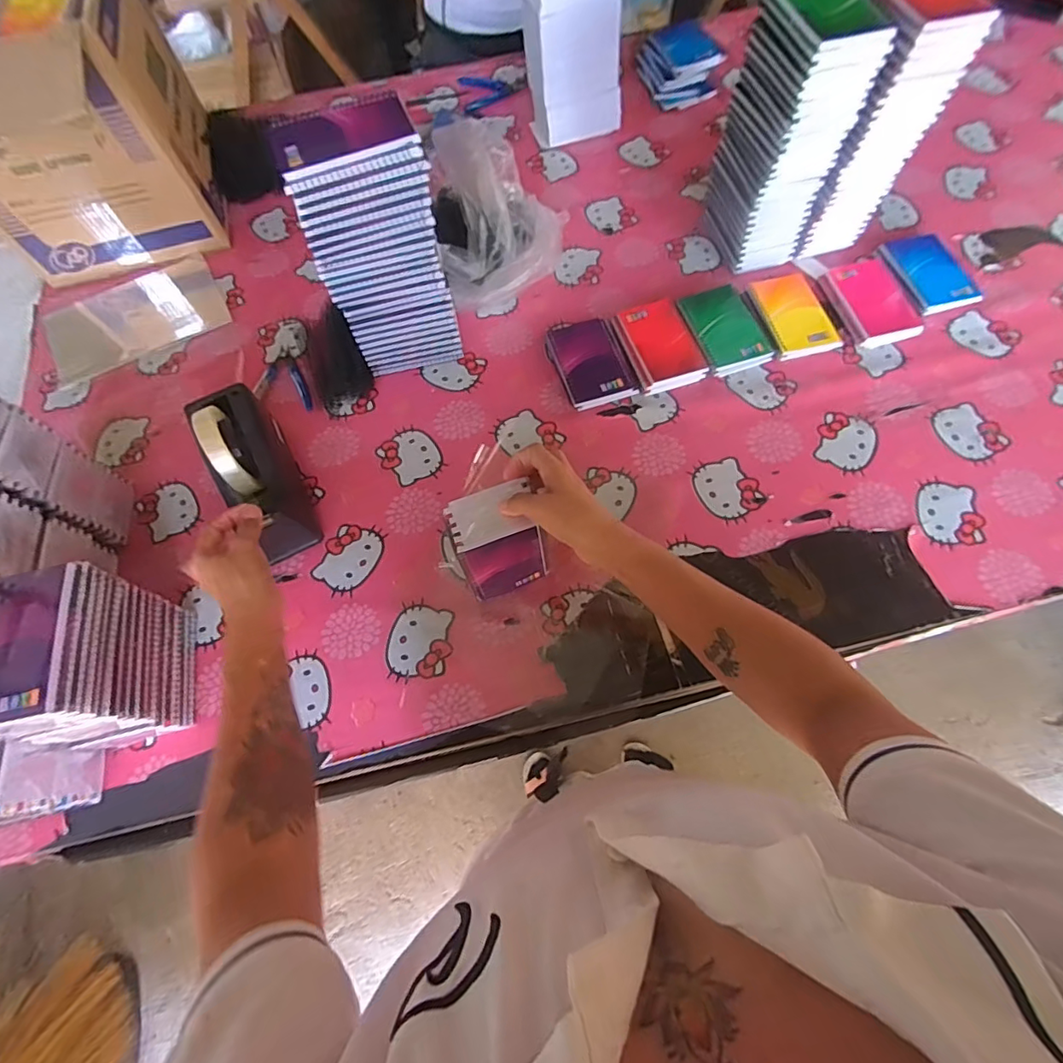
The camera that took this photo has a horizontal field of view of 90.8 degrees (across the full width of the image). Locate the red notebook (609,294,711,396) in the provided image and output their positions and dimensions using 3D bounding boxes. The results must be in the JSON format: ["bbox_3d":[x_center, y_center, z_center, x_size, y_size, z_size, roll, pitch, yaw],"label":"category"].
[{"bbox_3d":[0.175,-0.252,0.719,0.092,0.029,0.132,-17,66,-4],"label":"red notebook"}]

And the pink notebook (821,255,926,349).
[{"bbox_3d":[0.477,-0.324,0.736,0.099,0.021,0.144,-13,66,-3],"label":"pink notebook"}]

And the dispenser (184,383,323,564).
[{"bbox_3d":[-0.327,-0.076,0.617,0.078,0.130,0.205,-30,68,-10],"label":"dispenser"}]

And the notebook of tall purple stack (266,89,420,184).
[{"bbox_3d":[-0.179,-0.378,0.495,0.130,0.014,0.081,-20,68,-5],"label":"notebook of tall purple stack"}]

